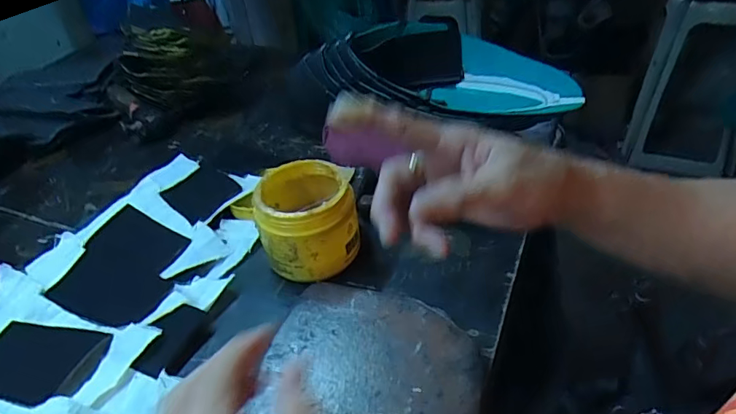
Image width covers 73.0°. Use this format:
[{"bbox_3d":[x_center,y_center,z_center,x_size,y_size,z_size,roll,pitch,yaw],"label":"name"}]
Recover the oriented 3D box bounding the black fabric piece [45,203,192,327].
[{"bbox_3d":[-0.245,0.057,0.498,0.143,0.013,0.122,16,44,28],"label":"black fabric piece"}]

